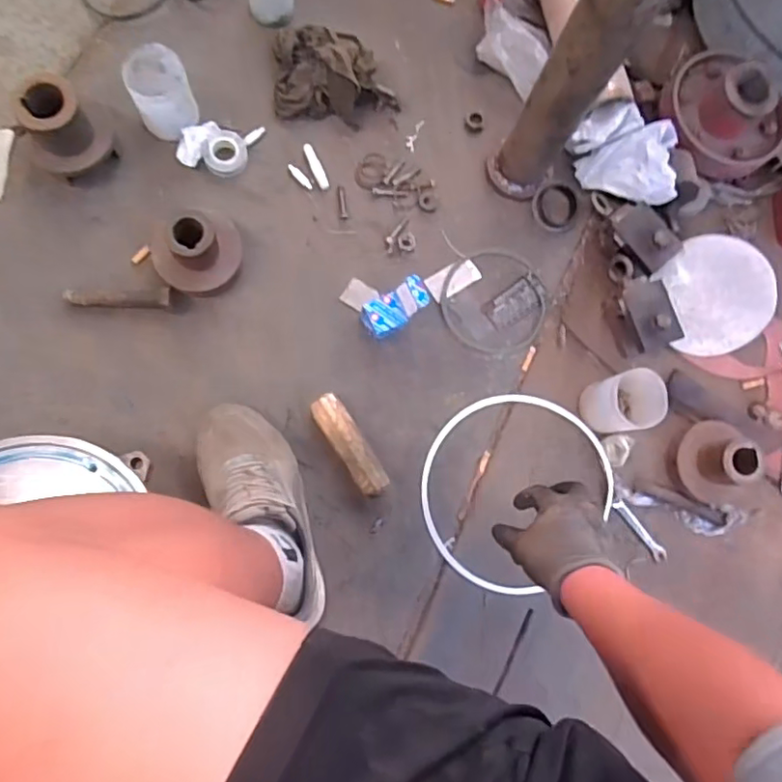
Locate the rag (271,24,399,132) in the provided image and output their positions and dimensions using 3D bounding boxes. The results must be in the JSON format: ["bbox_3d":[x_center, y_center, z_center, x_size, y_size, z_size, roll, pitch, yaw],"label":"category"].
[{"bbox_3d":[-0.081,-0.470,0.865,0.171,0.054,0.151,-1,82,-6],"label":"rag"}]

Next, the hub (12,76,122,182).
[{"bbox_3d":[-0.425,-0.341,0.776,0.114,0.103,0.087,-38,87,-9],"label":"hub"}]

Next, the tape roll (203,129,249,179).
[{"bbox_3d":[-0.232,-0.335,0.841,0.057,0.017,0.068,8,82,-4],"label":"tape roll"}]

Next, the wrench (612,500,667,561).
[{"bbox_3d":[0.348,0.193,0.831,0.019,0.004,0.102,-38,87,-9],"label":"wrench"}]

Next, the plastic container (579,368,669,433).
[{"bbox_3d":[0.311,0.017,0.806,0.070,0.098,0.074,-15,84,-7],"label":"plastic container"}]

